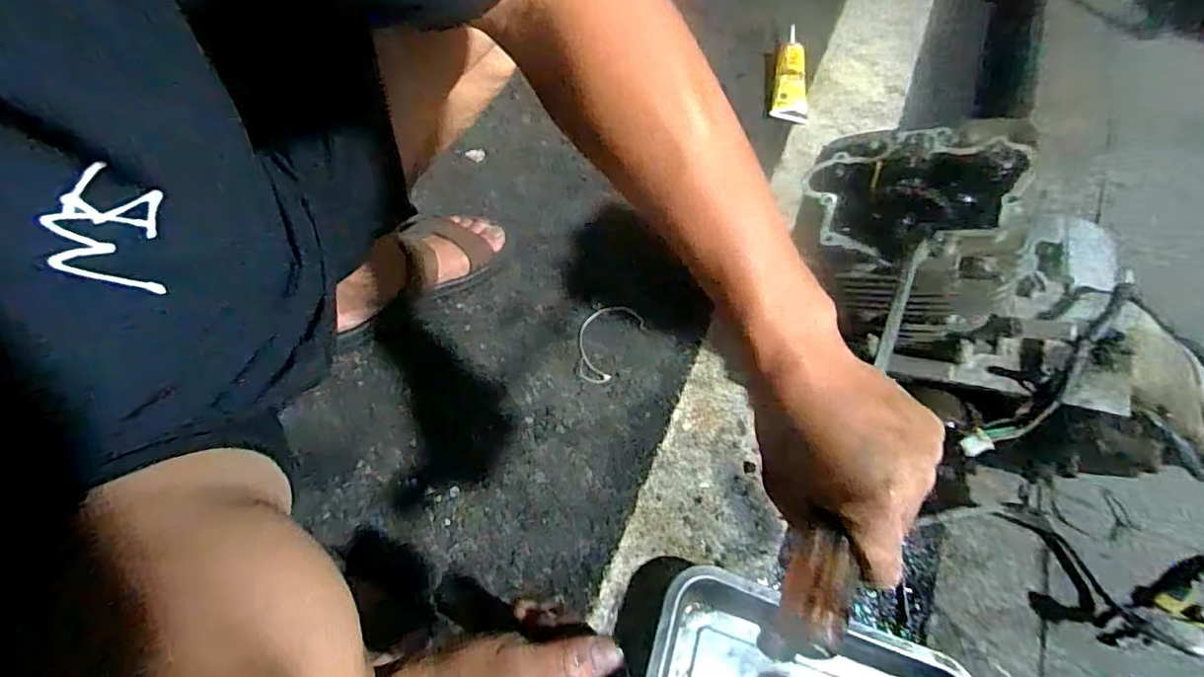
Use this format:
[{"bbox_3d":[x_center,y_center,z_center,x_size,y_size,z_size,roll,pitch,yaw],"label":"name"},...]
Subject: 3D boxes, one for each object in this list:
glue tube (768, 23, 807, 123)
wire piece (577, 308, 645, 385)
[{"bbox_3d":[0.309,-0.437,0.955,0.058,0.033,0.199,7,74,4],"label":"glue tube"},{"bbox_3d":[0.002,0.003,0.699,0.064,0.004,0.109,31,63,13],"label":"wire piece"}]

